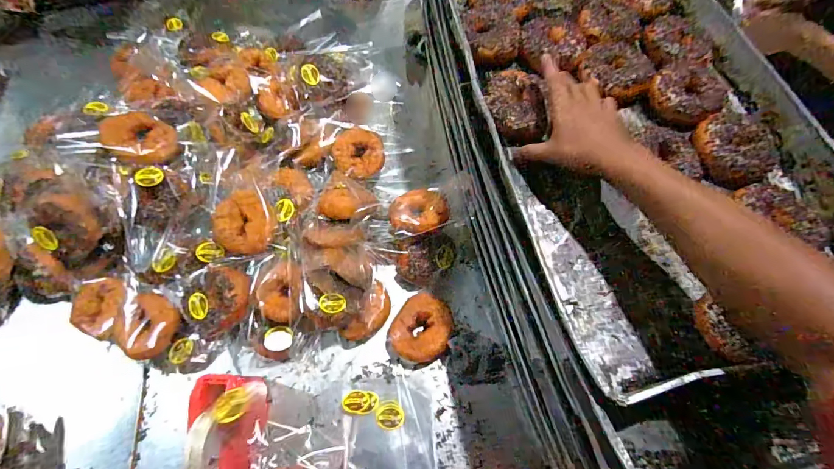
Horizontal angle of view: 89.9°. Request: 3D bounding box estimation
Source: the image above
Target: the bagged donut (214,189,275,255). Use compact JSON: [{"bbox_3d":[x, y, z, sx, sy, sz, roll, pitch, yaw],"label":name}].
[{"bbox_3d":[-0.268,-0.015,0.651,0.083,0.033,0.094,-38,76,-12],"label":"bagged donut"}]

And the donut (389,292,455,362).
[{"bbox_3d":[0.010,0.146,0.650,0.088,0.022,0.100,31,73,9],"label":"donut"}]

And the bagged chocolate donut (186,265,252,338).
[{"bbox_3d":[-0.300,0.098,0.638,0.094,0.051,0.095,-20,73,-7],"label":"bagged chocolate donut"}]

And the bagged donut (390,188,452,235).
[{"bbox_3d":[-0.003,-0.037,0.693,0.115,0.033,0.082,26,72,37],"label":"bagged donut"}]

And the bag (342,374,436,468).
[{"bbox_3d":[-0.039,0.310,0.596,0.127,0.021,0.200,-2,71,-2],"label":"bag"}]

